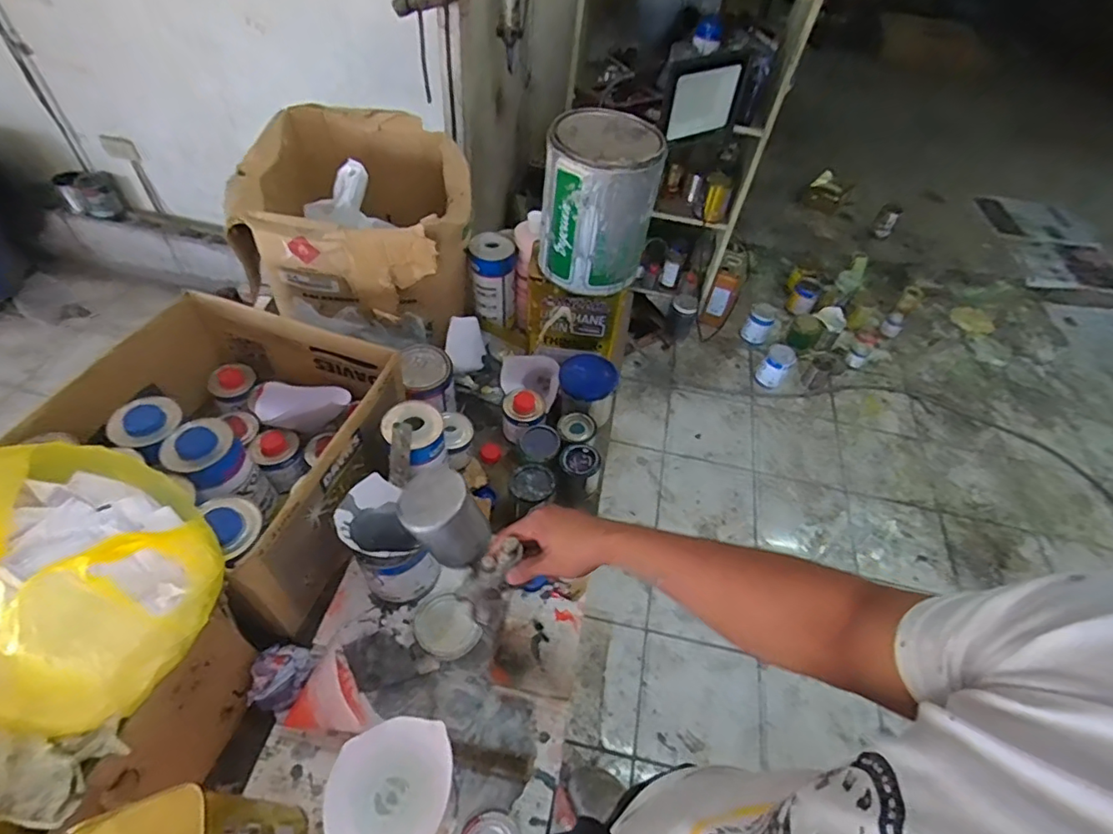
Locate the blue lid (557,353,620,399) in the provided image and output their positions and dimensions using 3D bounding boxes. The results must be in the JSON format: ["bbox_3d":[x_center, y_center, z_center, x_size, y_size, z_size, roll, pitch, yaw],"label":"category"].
[{"bbox_3d":[0.058,-0.077,0.990,0.099,0.020,0.106,3,50,-4],"label":"blue lid"}]

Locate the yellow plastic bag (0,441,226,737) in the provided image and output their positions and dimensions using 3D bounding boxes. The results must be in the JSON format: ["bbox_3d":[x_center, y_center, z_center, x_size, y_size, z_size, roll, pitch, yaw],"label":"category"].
[{"bbox_3d":[-0.500,0.140,0.508,0.325,0.151,0.231,0,50,-7],"label":"yellow plastic bag"}]

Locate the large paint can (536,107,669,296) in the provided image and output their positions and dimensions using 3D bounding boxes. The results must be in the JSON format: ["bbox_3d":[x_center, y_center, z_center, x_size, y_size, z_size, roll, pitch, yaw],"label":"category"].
[{"bbox_3d":[0.061,-0.322,0.854,0.155,0.204,0.161,3,50,-4],"label":"large paint can"}]

